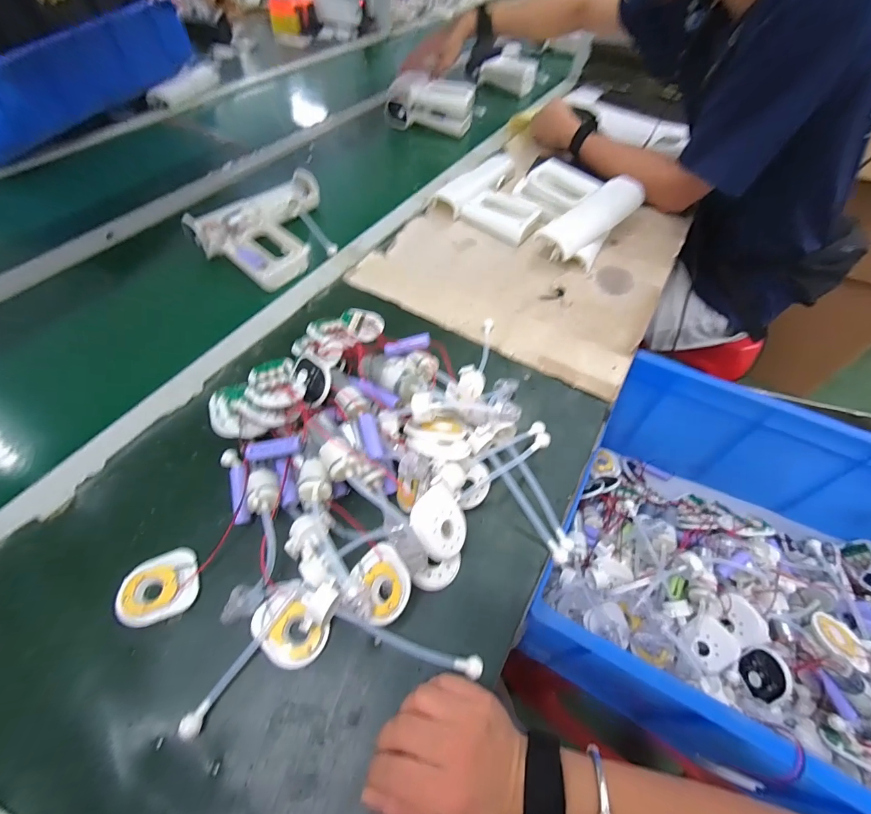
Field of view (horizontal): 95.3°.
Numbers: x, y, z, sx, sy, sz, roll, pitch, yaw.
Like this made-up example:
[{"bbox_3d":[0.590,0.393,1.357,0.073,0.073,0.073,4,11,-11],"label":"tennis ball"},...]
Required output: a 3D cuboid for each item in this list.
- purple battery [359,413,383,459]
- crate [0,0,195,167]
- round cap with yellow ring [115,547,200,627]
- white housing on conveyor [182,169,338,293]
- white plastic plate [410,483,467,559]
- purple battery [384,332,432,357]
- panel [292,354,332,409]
[{"bbox_3d":[-0.058,0.027,0.357,0.013,0.011,0.050,-14,57,-11],"label":"purple battery"},{"bbox_3d":[-0.901,-0.724,0.848,0.432,0.134,0.579,13,56,7],"label":"crate"},{"bbox_3d":[-0.225,0.147,0.325,0.058,0.012,0.050,-22,59,-16],"label":"round cap with yellow ring"},{"bbox_3d":[-0.231,-0.278,0.605,0.174,0.041,0.220,32,61,19],"label":"white housing on conveyor"},{"bbox_3d":[0.005,0.096,0.328,0.050,0.007,0.056,-40,100,-42],"label":"white plastic plate"},{"bbox_3d":[-0.029,-0.068,0.435,0.053,0.011,0.015,-21,59,-15],"label":"purple battery"},{"bbox_3d":[-0.126,-0.029,0.408,0.034,0.010,0.064,-44,58,4],"label":"panel"}]

